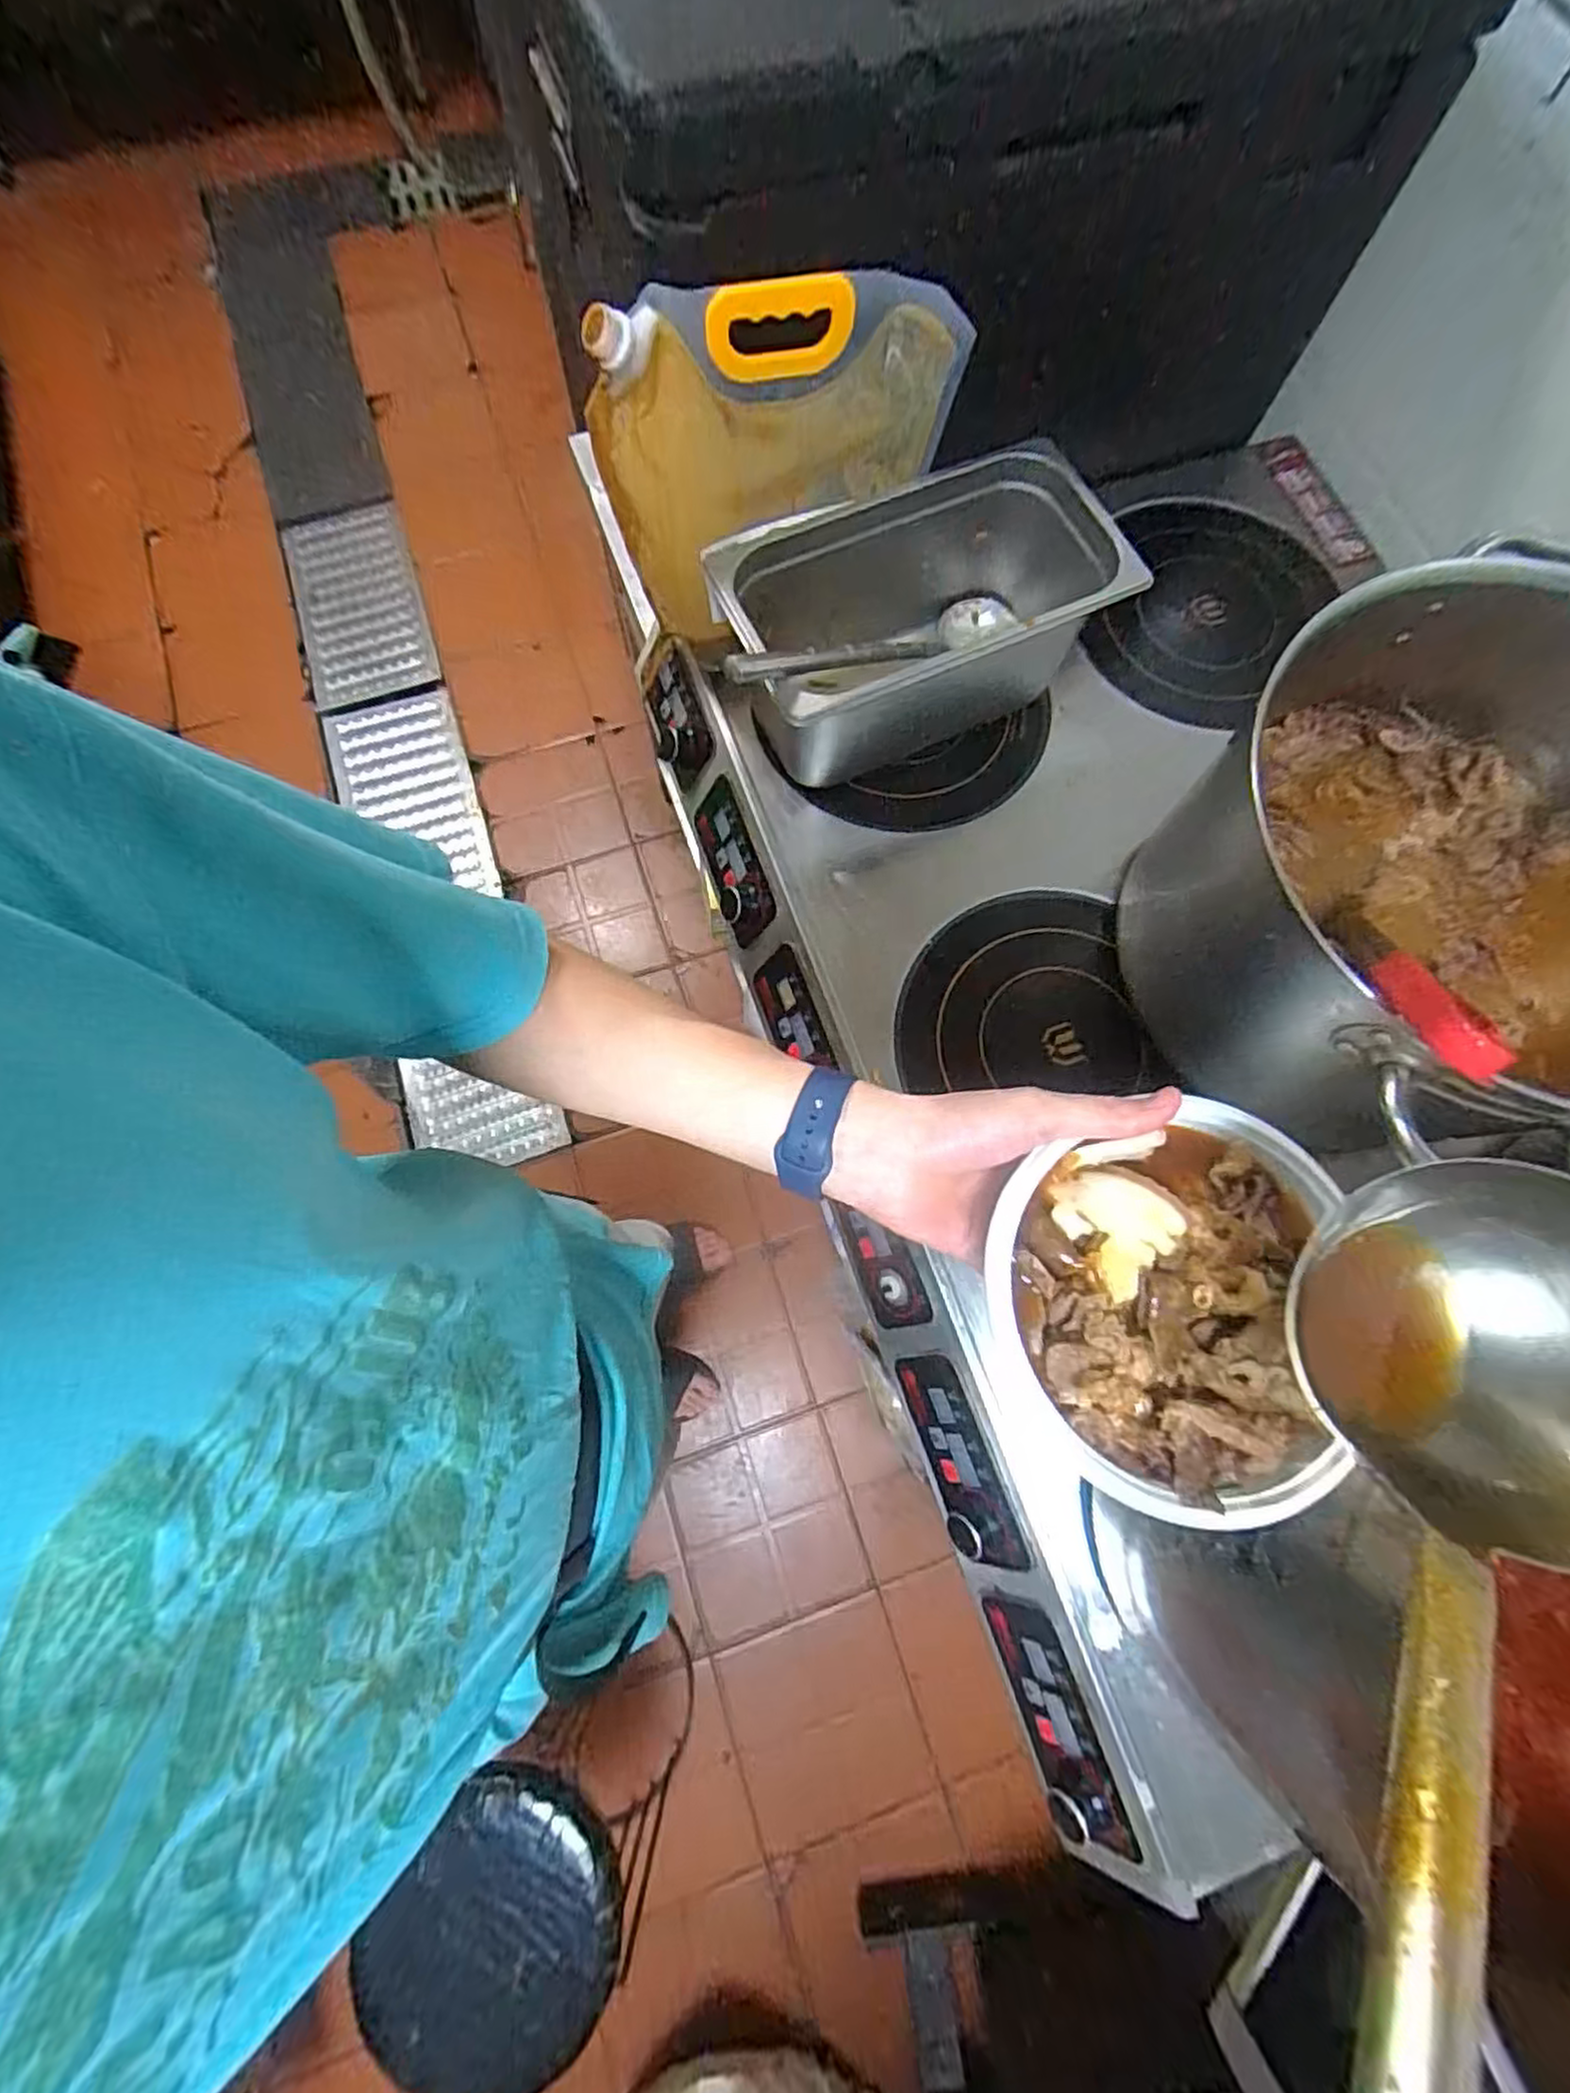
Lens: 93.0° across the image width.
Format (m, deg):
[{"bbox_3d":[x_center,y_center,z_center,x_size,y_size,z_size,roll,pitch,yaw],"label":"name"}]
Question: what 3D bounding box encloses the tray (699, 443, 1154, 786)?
[{"bbox_3d":[0.111,-0.379,0.659,0.356,0.143,0.207,-24,76,-7],"label":"tray"}]

